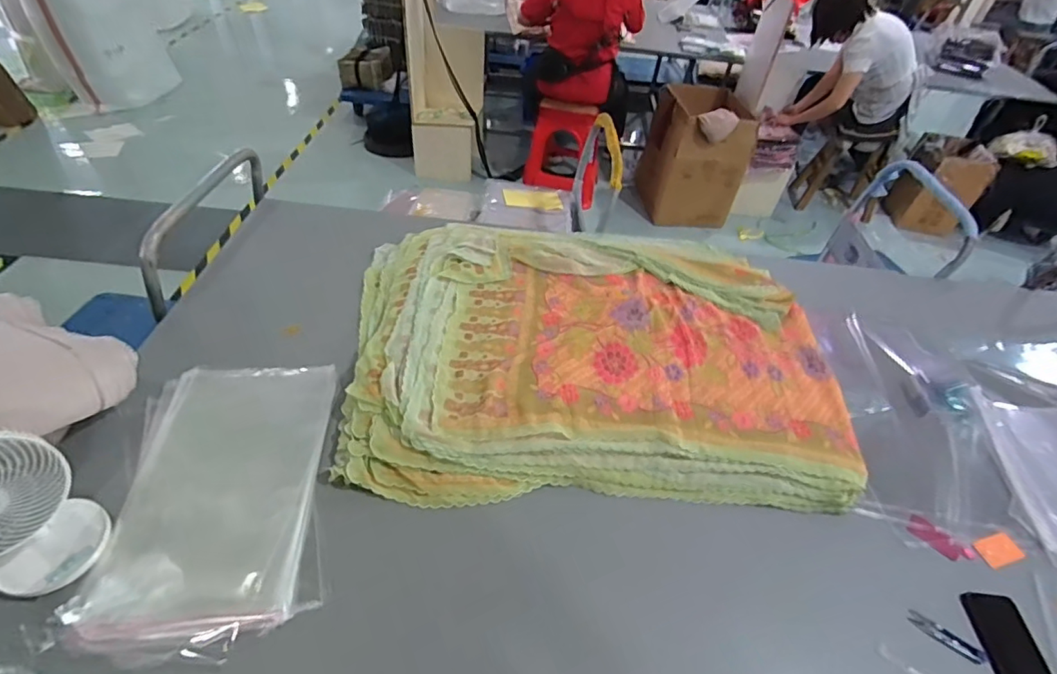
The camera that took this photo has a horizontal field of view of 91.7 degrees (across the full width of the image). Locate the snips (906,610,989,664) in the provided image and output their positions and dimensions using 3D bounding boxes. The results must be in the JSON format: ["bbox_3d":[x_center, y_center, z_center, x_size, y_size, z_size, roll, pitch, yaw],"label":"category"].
[{"bbox_3d":[0.625,0.450,0.765,0.107,0.010,0.026,29,50,20],"label":"snips"}]

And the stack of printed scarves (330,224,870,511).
[{"bbox_3d":[0.136,0.013,1.098,0.962,0.091,0.696,3,46,-4],"label":"stack of printed scarves"}]

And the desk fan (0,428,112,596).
[{"bbox_3d":[-0.657,0.226,0.646,0.108,0.264,0.154,21,47,13],"label":"desk fan"}]

